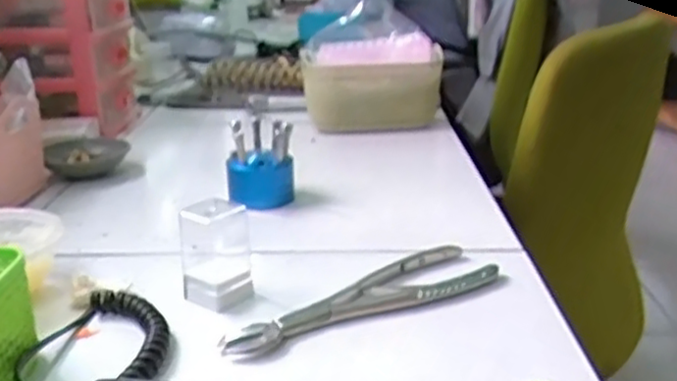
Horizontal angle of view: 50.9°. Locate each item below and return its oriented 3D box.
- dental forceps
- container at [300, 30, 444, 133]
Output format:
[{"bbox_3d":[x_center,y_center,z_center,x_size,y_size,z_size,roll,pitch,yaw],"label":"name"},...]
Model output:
[{"bbox_3d":[0.020,0.069,0.451,0.194,0.010,0.062,-14,24,-33],"label":"dental forceps"},{"bbox_3d":[0.040,-0.136,0.884,0.170,0.092,0.136,-1,20,-1],"label":"container"}]

